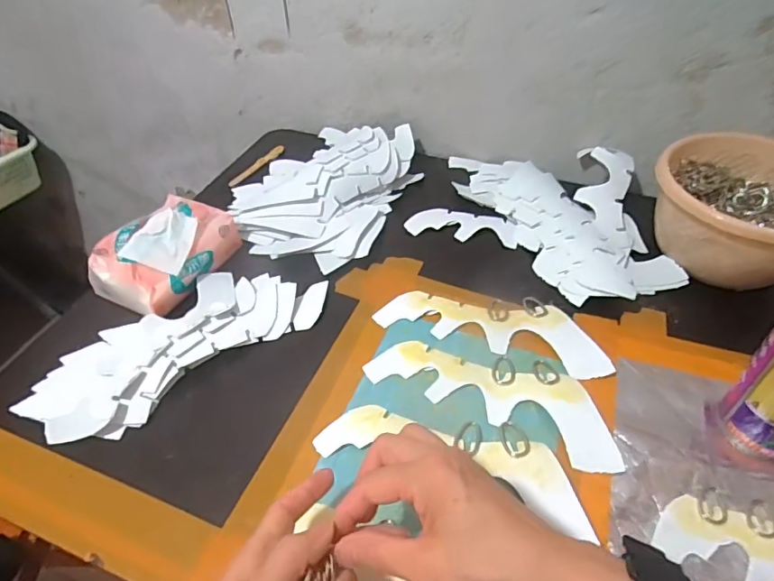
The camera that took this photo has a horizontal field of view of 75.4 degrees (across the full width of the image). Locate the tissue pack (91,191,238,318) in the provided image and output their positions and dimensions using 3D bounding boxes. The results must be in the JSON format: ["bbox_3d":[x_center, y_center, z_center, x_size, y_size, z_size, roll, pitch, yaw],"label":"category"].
[{"bbox_3d":[-0.242,-0.044,0.540,0.102,0.060,0.139,16,48,18],"label":"tissue pack"}]

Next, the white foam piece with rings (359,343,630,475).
[{"bbox_3d":[0.092,0.087,0.442,0.215,0.006,0.074,17,48,18],"label":"white foam piece with rings"}]

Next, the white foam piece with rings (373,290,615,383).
[{"bbox_3d":[0.105,0.031,0.496,0.219,0.006,0.076,15,48,17],"label":"white foam piece with rings"}]

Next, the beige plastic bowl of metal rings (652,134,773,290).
[{"bbox_3d":[0.368,-0.080,0.520,0.155,0.087,0.172,-29,51,-24],"label":"beige plastic bowl of metal rings"}]

